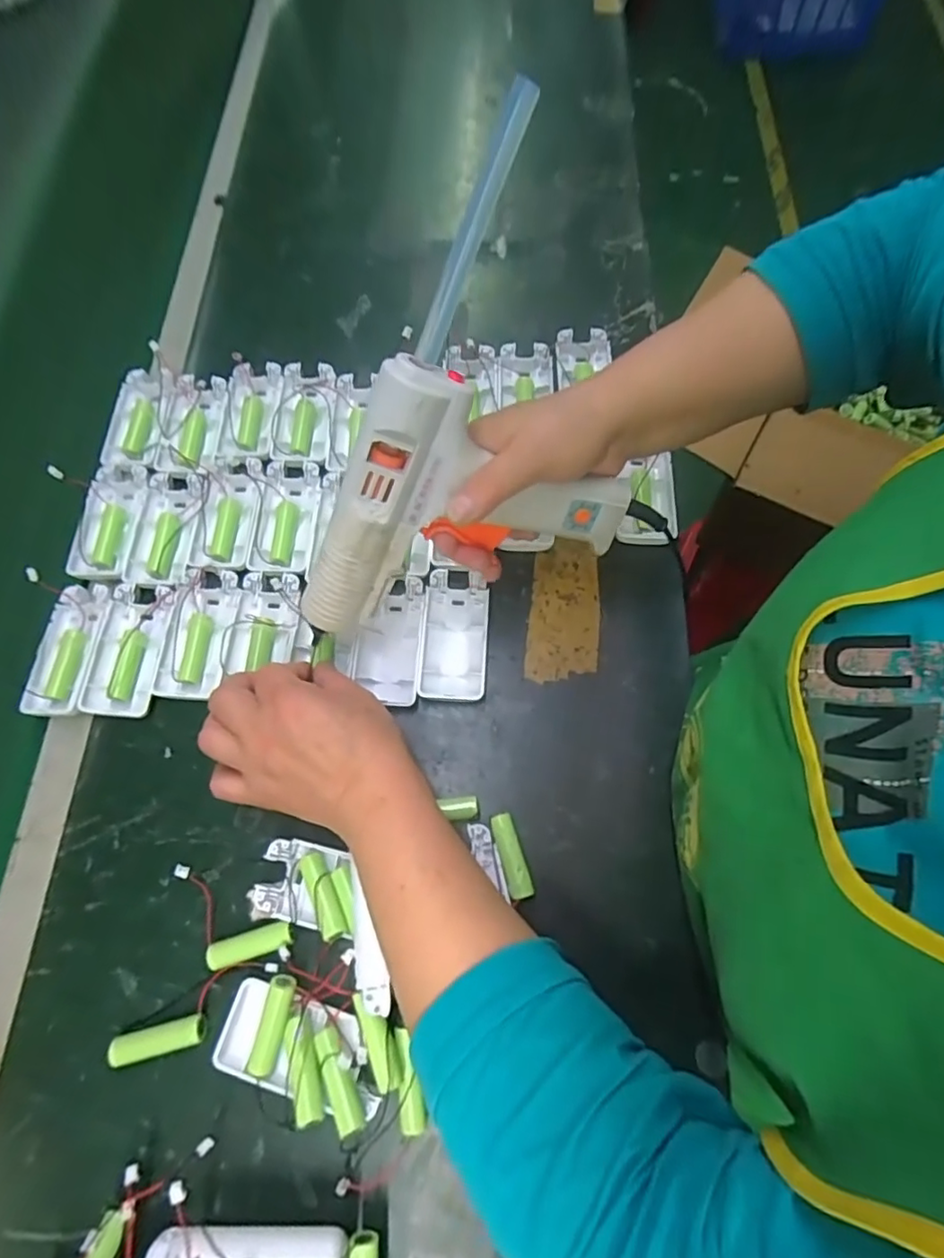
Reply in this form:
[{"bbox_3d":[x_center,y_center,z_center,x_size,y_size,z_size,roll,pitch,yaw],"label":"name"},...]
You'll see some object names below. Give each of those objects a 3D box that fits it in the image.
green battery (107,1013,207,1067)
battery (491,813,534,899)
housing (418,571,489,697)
[{"bbox_3d":[-0.178,0.234,0.335,0.051,0.013,0.015,-13,69,-5],"label":"green battery"},{"bbox_3d":[0.024,0.140,0.365,0.014,0.015,0.049,-16,69,-6],"label":"battery"},{"bbox_3d":[-0.012,0.005,0.416,0.045,0.014,0.093,3,69,2],"label":"housing"}]

